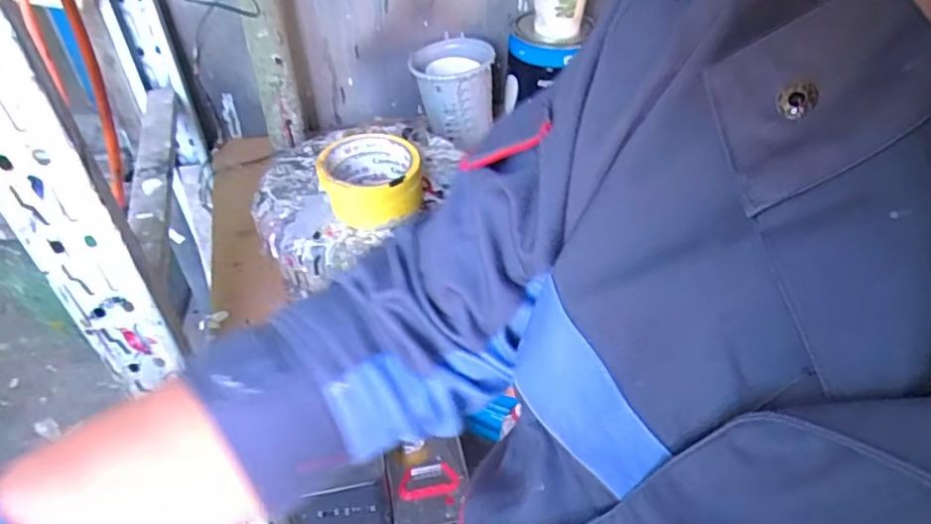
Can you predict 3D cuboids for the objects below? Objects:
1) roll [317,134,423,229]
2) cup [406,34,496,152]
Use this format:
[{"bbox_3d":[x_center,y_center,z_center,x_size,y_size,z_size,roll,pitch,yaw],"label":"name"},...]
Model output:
[{"bbox_3d":[-0.089,-0.076,0.572,0.088,0.051,0.088,0,44,0],"label":"roll"},{"bbox_3d":[-0.016,-0.210,0.741,0.097,0.087,0.100,0,44,-1],"label":"cup"}]

